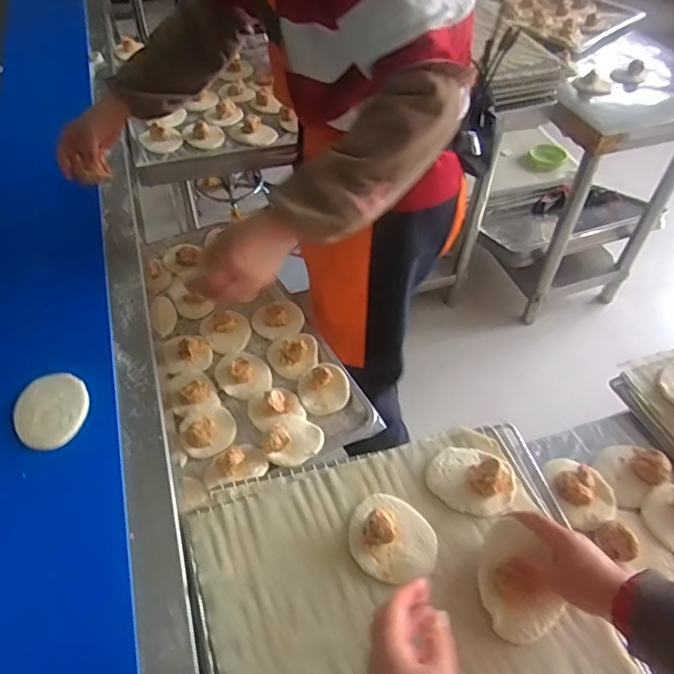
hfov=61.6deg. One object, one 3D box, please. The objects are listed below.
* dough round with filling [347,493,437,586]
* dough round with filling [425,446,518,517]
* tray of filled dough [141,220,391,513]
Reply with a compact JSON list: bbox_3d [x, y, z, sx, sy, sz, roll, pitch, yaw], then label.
[{"bbox_3d":[0.062,0.213,0.612,0.096,0.038,0.090,1,49,-1],"label":"dough round with filling"},{"bbox_3d":[0.163,0.164,0.670,0.104,0.036,0.085,21,52,15],"label":"dough round with filling"},{"bbox_3d":[-0.192,-0.010,1.008,0.314,0.058,0.583,-19,52,-17],"label":"tray of filled dough"}]

